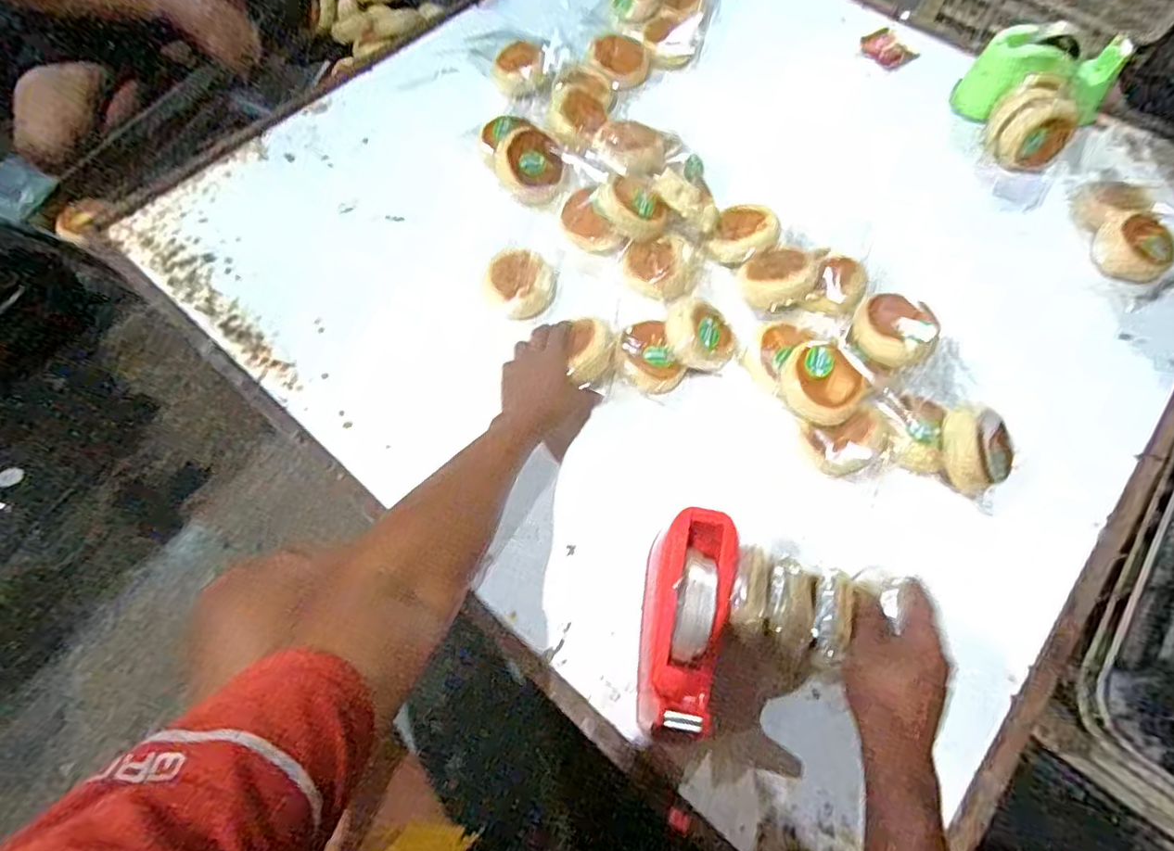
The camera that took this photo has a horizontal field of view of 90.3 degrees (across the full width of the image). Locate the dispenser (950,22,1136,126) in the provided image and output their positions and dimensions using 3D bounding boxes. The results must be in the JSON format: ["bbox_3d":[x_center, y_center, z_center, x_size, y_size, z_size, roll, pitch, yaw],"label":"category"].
[{"bbox_3d":[0.689,-0.515,0.883,0.209,0.103,0.127,13,65,4],"label":"dispenser"}]

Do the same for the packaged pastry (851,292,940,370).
[{"bbox_3d":[0.356,-0.112,0.677,0.083,0.052,0.098,32,68,13],"label":"packaged pastry"}]

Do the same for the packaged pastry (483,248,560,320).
[{"bbox_3d":[-0.082,-0.180,0.738,0.092,0.053,0.072,-25,68,-14],"label":"packaged pastry"}]

